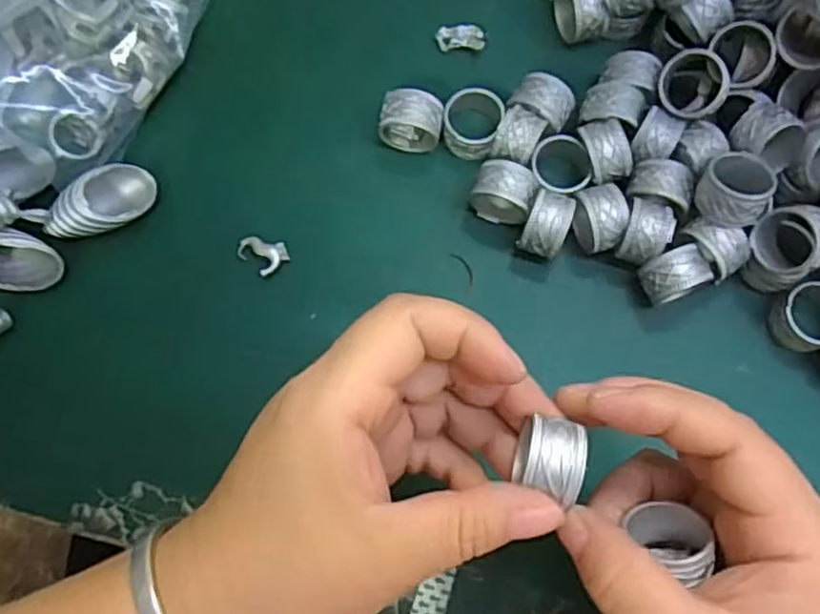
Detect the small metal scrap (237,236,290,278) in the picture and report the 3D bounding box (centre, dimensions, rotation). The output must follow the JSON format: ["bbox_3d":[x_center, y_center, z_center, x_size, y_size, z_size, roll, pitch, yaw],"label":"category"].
[{"bbox_3d":[-0.065,-0.024,0.311,0.021,0.004,0.017,41,81,9],"label":"small metal scrap"}]

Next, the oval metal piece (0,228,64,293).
[{"bbox_3d":[-0.170,-0.020,0.298,0.039,0.021,0.024,15,78,4],"label":"oval metal piece"}]

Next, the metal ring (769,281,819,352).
[{"bbox_3d":[0.170,0.004,0.299,0.028,0.019,0.027,0,77,1],"label":"metal ring"}]

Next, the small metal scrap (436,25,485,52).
[{"bbox_3d":[0.024,-0.127,0.333,0.022,0.004,0.013,-2,77,0],"label":"small metal scrap"}]

